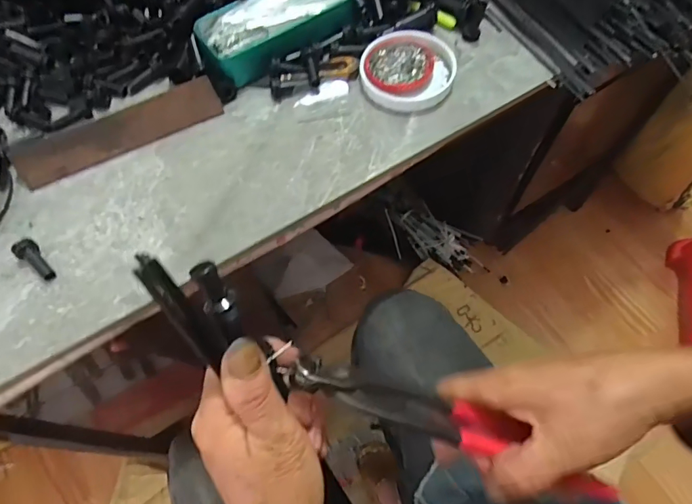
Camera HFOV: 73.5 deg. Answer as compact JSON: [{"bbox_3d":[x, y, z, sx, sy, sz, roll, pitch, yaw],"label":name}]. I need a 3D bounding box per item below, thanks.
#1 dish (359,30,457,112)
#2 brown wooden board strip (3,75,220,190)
[{"bbox_3d":[0.058,-0.174,0.444,0.089,0.014,0.088,-1,63,2],"label":"dish"},{"bbox_3d":[-0.201,-0.107,0.416,0.178,0.037,0.007,-26,22,-10],"label":"brown wooden board strip"}]

